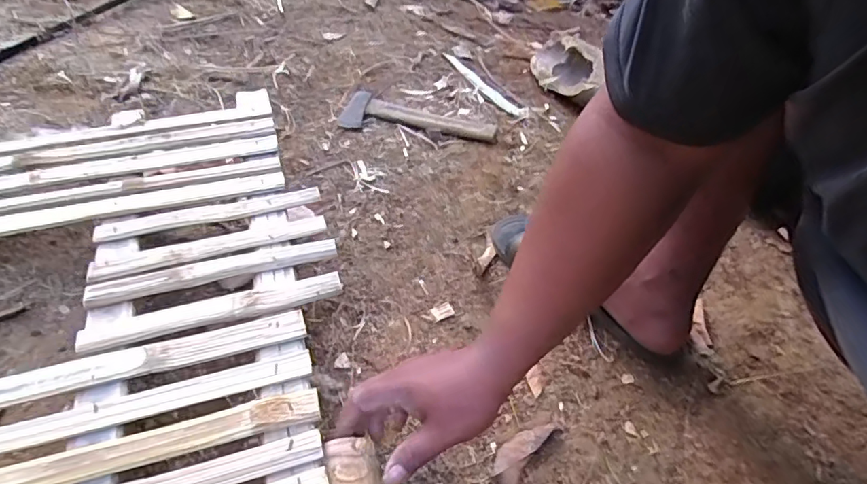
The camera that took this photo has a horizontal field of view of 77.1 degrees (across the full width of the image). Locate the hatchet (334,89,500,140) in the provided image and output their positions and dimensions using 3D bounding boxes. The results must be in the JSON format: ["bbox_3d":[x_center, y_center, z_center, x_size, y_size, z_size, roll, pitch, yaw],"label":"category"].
[{"bbox_3d":[-0.027,-0.223,0.968,0.270,0.020,0.090,11,41,1],"label":"hatchet"}]

